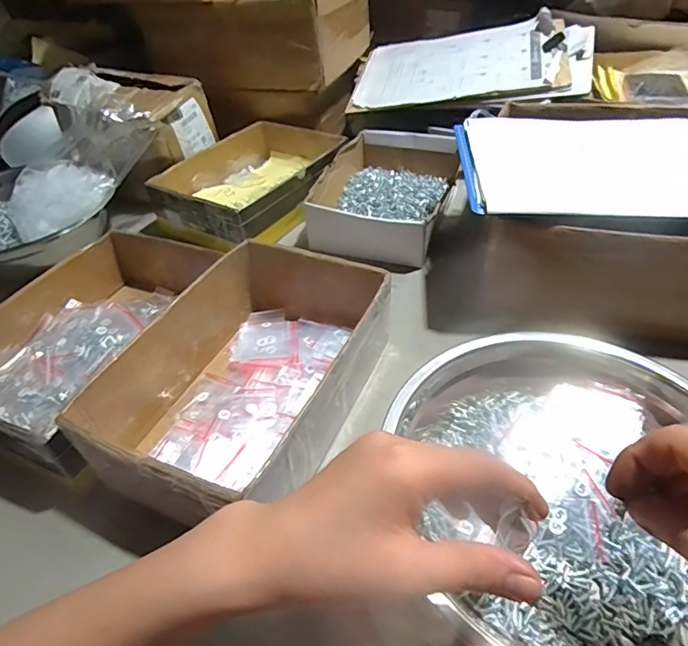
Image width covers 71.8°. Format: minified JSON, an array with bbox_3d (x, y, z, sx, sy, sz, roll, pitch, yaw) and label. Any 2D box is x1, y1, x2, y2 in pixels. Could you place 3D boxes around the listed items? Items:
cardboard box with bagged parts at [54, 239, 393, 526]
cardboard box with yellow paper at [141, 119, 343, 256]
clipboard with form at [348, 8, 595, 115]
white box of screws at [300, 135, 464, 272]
[{"bbox_3d":[-0.076,0.039,0.413,0.165,0.085,0.253,16,47,21],"label":"cardboard box with bagged parts"},{"bbox_3d":[-0.129,-0.205,0.692,0.190,0.074,0.263,21,49,25],"label":"cardboard box with yellow paper"},{"bbox_3d":[0.196,-0.408,0.748,0.349,0.020,0.253,8,56,20],"label":"clipboard with form"},{"bbox_3d":[0.058,-0.185,0.659,0.161,0.062,0.269,9,45,15],"label":"white box of screws"}]

